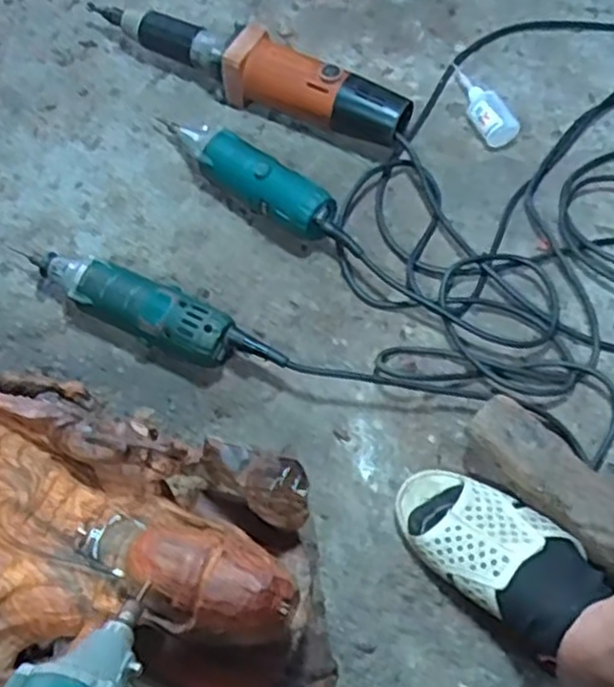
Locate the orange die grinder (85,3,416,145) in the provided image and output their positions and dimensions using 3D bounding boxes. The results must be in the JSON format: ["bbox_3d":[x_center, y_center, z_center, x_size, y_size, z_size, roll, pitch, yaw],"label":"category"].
[{"bbox_3d":[-0.076,-0.301,0.795,0.391,0.074,0.058,24,65,12],"label":"orange die grinder"}]

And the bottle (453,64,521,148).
[{"bbox_3d":[0.188,-0.265,0.798,0.034,0.037,0.116,-21,65,-10],"label":"bottle"}]

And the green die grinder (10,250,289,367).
[{"bbox_3d":[-0.148,-0.028,0.669,0.264,0.054,0.049,25,65,12],"label":"green die grinder"}]

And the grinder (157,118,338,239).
[{"bbox_3d":[-0.068,-0.171,0.736,0.225,0.059,0.051,39,69,18],"label":"grinder"}]

